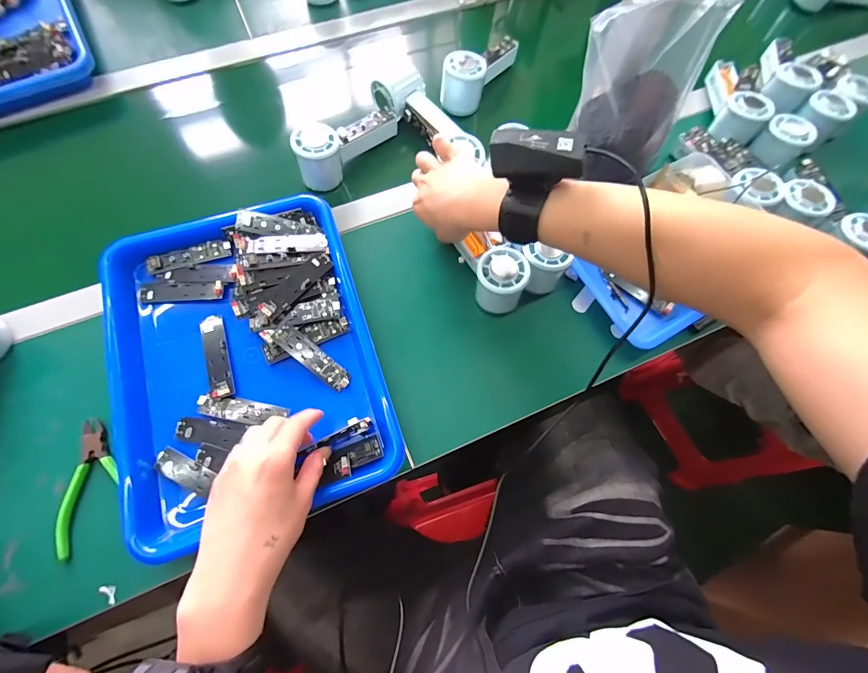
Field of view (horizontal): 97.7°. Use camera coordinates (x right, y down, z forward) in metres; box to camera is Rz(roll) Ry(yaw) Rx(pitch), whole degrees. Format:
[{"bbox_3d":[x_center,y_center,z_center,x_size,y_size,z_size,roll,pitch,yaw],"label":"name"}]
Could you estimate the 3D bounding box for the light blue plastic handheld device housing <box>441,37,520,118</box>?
[{"bbox_3d":[0.068,-0.392,0.551,0.053,0.061,0.146,31,72,9],"label":"light blue plastic handheld device housing"}]

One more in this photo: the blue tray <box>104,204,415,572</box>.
[{"bbox_3d":[-0.193,0.016,0.397,0.247,0.043,0.328,-18,72,-8],"label":"blue tray"}]

